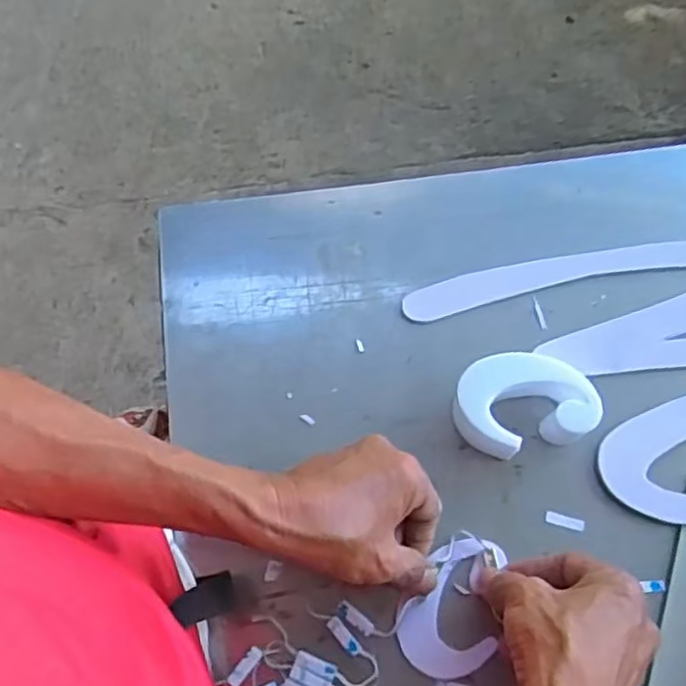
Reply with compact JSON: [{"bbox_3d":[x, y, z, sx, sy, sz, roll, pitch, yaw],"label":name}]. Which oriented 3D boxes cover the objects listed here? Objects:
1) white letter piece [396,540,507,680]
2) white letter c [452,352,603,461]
[{"bbox_3d":[0.075,0.169,0.462,0.060,0.009,0.089,32,73,12],"label":"white letter piece"},{"bbox_3d":[0.122,0.043,0.490,0.089,0.046,0.064,-16,70,-5],"label":"white letter c"}]

